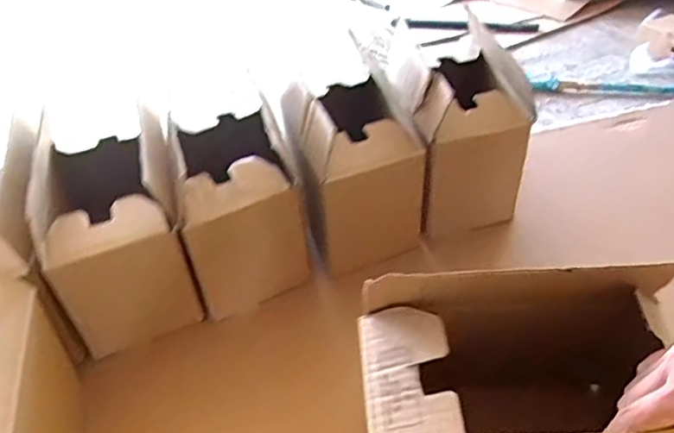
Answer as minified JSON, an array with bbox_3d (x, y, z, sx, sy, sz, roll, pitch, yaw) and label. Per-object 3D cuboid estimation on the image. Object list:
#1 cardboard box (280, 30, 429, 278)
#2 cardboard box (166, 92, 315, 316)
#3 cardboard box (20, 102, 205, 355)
[{"bbox_3d":[0.019,-0.075,0.731,0.138,0.208,0.172,-14,42,-12],"label":"cardboard box"},{"bbox_3d":[-0.120,-0.029,0.689,0.140,0.216,0.178,-13,41,-11],"label":"cardboard box"},{"bbox_3d":[-0.245,0.008,0.658,0.140,0.211,0.189,-13,41,-11],"label":"cardboard box"}]

